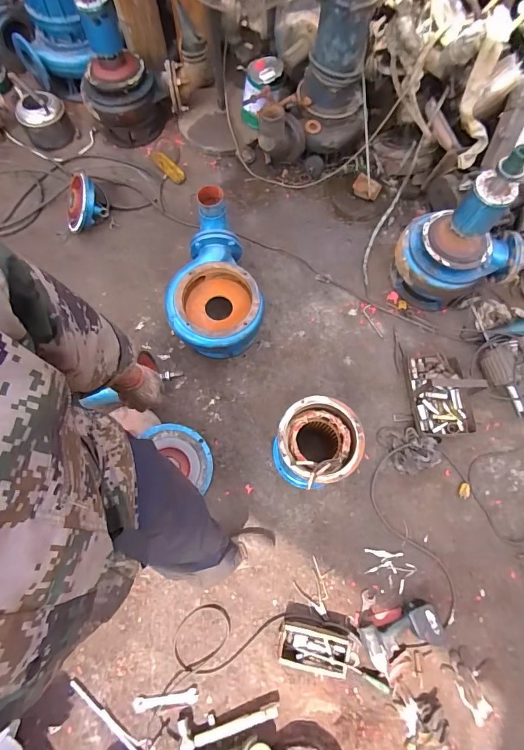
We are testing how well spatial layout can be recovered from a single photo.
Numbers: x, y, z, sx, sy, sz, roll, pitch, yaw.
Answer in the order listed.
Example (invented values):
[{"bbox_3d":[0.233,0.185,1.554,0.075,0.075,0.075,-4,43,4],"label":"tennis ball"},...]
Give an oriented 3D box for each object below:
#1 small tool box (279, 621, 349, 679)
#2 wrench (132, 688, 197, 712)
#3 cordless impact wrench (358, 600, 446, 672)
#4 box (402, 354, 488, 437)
[{"bbox_3d":[0.156,0.842,1.215,0.212,0.055,0.113,12,69,3],"label":"small tool box"},{"bbox_3d":[-0.288,0.972,1.174,0.188,0.007,0.039,-7,69,-5],"label":"wrench"},{"bbox_3d":[0.444,0.818,1.241,0.250,0.073,0.134,-21,71,-10],"label":"cordless impact wrench"},{"bbox_3d":[0.679,0.053,1.441,0.245,0.141,0.318,-3,69,-3],"label":"box"}]

